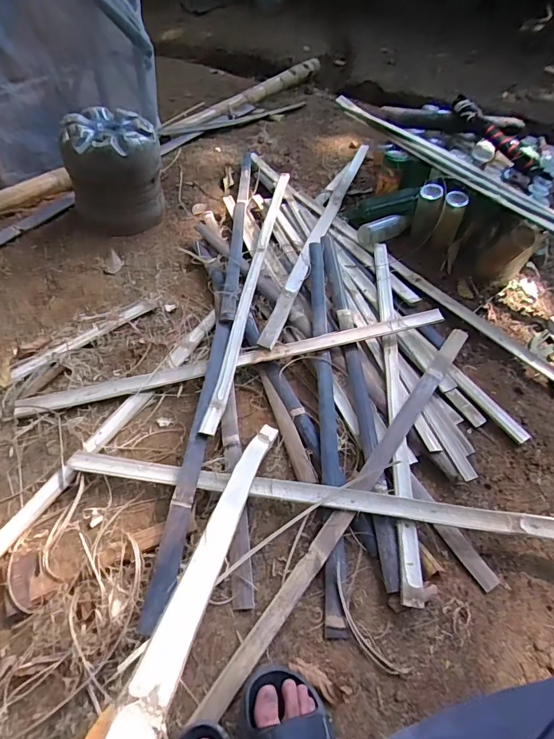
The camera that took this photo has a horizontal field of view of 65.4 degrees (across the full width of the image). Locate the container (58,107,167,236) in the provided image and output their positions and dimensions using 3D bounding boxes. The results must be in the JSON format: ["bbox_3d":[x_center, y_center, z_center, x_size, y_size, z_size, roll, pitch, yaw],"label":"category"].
[{"bbox_3d":[-0.432,-0.524,1.168,0.234,0.247,0.210,-10,52,-16],"label":"container"}]

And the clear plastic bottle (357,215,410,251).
[{"bbox_3d":[0.300,-0.403,1.228,0.142,0.060,0.077,-27,60,-27],"label":"clear plastic bottle"}]

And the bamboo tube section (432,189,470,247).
[{"bbox_3d":[0.462,-0.394,1.165,0.064,0.151,0.053,26,52,12],"label":"bamboo tube section"}]

